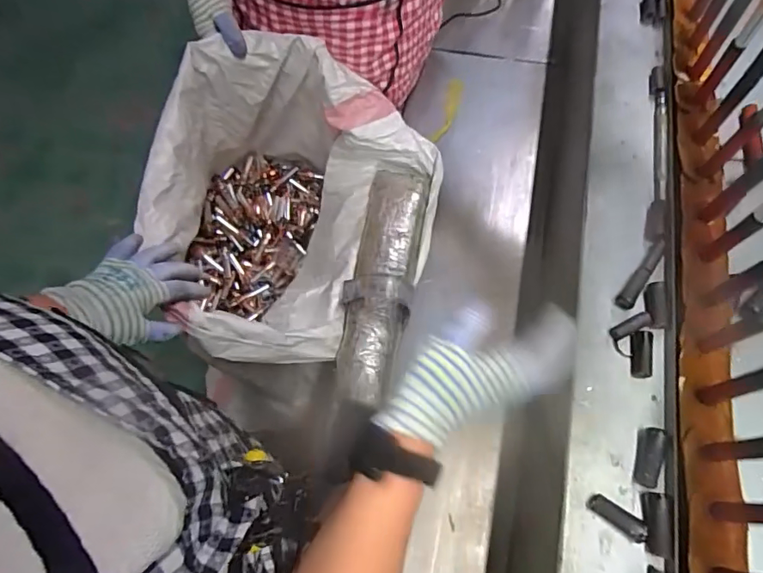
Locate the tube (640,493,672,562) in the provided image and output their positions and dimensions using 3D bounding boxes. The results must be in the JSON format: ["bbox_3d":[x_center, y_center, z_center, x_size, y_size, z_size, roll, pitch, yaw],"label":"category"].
[{"bbox_3d":[0.246,0.212,0.430,0.018,0.015,0.052,6,61,6],"label":"tube"}]

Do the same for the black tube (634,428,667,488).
[{"bbox_3d":[0.251,0.159,0.451,0.019,0.017,0.052,18,63,13],"label":"black tube"}]

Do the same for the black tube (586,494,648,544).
[{"bbox_3d":[0.212,0.209,0.435,0.051,0.019,0.016,30,66,32],"label":"black tube"}]

